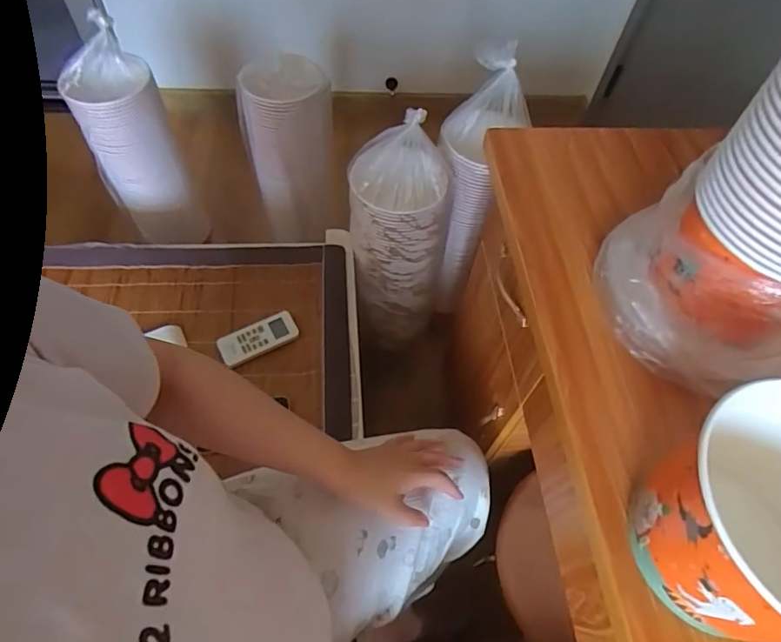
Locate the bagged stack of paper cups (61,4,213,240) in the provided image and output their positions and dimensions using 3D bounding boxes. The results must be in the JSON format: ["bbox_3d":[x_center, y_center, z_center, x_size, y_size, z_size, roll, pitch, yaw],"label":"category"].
[{"bbox_3d":[-0.547,-0.359,1.096,0.168,0.427,0.154,-27,63,-20],"label":"bagged stack of paper cups"}]

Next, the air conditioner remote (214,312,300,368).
[{"bbox_3d":[-0.225,0.030,0.854,0.128,0.020,0.057,-24,62,-18],"label":"air conditioner remote"}]

